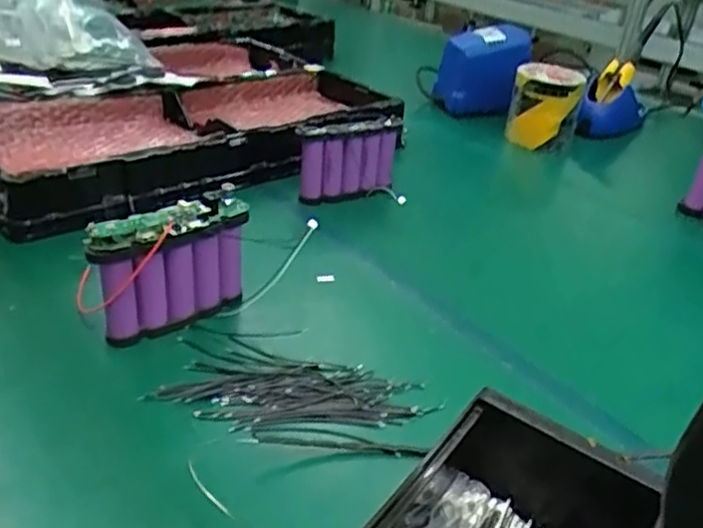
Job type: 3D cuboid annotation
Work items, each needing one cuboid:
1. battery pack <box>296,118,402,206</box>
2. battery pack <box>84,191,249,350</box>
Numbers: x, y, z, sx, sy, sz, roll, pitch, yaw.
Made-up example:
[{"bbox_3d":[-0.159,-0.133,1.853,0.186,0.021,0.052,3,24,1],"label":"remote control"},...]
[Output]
[{"bbox_3d":[0.000,-0.104,0.691,0.110,0.082,0.026,-11,36,-27],"label":"battery pack"},{"bbox_3d":[-0.125,0.002,0.478,0.107,0.092,0.030,-21,41,-38],"label":"battery pack"}]

